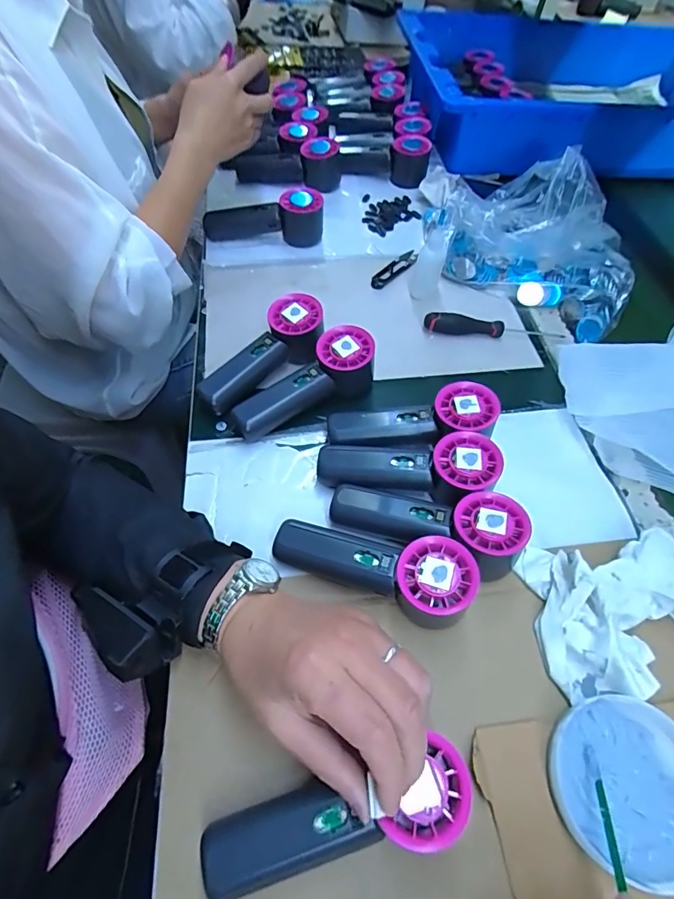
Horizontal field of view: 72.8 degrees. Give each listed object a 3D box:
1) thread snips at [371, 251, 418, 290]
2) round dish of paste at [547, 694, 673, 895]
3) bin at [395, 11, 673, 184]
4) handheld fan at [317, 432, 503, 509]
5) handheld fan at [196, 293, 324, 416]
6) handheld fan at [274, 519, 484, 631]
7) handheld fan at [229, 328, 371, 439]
[{"bbox_3d":[0.078,-0.237,0.597,0.022,0.011,0.094,38,62,19],"label":"thread snips"},{"bbox_3d":[0.191,0.218,0.298,0.100,0.018,0.096,17,57,8],"label":"round dish of paste"},{"bbox_3d":[0.426,-0.645,0.826,0.605,0.116,0.419,-2,57,-6],"label":"bin"},{"bbox_3d":[0.061,0.021,0.401,0.151,0.054,0.058,2,57,-2],"label":"handheld fan"},{"bbox_3d":[-0.076,-0.096,0.480,0.153,0.054,0.053,-44,68,-11],"label":"handheld fan"},{"bbox_3d":[0.028,0.089,0.355,0.157,0.059,0.052,18,57,8],"label":"handheld fan"},{"bbox_3d":[-0.029,-0.059,0.461,0.152,0.053,0.053,-34,64,-9],"label":"handheld fan"}]

